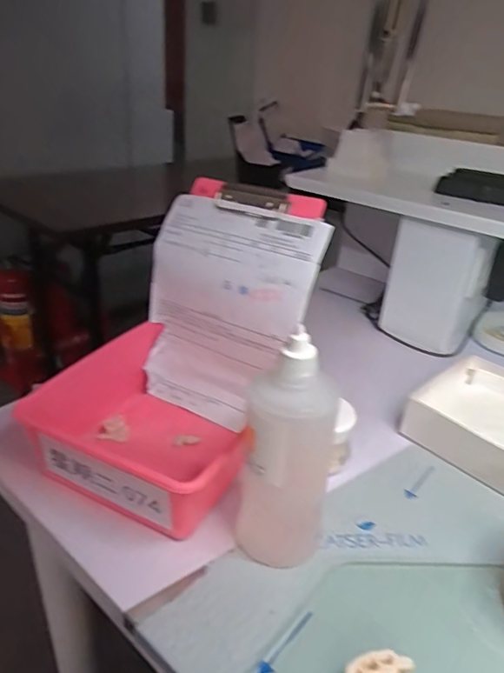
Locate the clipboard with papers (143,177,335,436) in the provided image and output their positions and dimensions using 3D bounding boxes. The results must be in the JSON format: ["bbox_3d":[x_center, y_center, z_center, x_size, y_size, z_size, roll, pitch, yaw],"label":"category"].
[{"bbox_3d":[-0.025,-0.029,0.465,0.155,0.216,0.044,22,16,23],"label":"clipboard with papers"}]

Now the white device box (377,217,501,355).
[{"bbox_3d":[0.224,-0.068,0.609,0.099,0.139,0.086,27,35,34],"label":"white device box"}]

